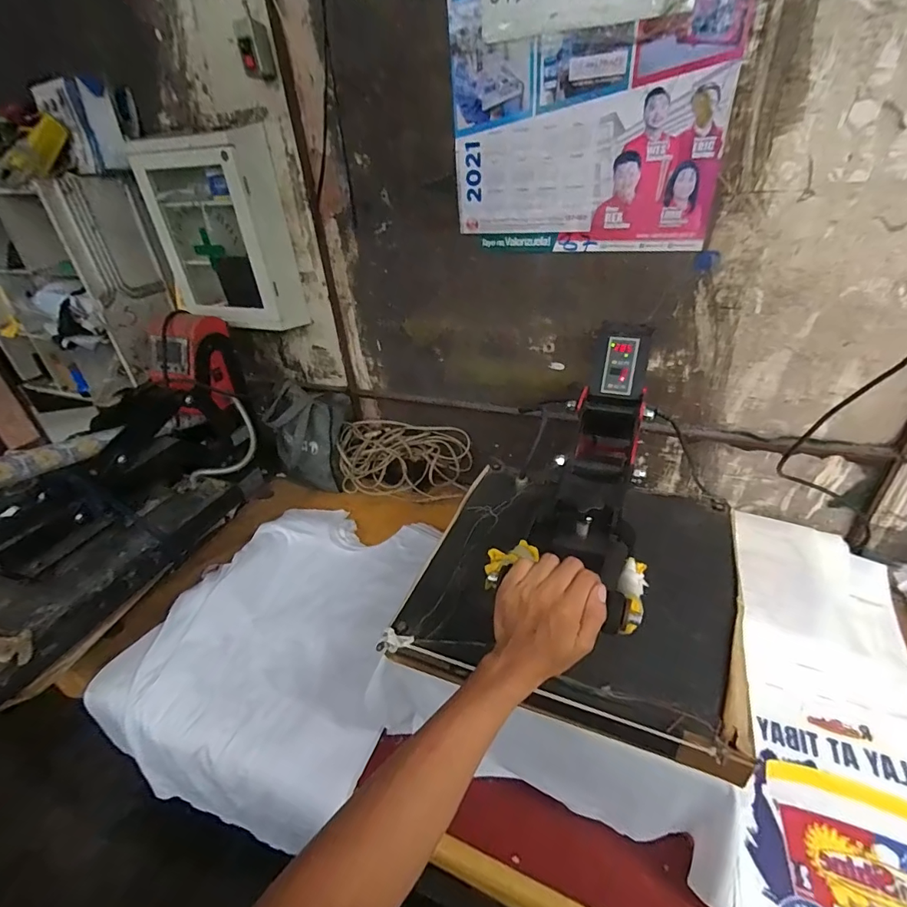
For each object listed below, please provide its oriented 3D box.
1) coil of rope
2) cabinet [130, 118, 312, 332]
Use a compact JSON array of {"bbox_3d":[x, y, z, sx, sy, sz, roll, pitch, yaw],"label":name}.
[{"bbox_3d":[-0.132,0.024,1.224,0.343,0.137,0.179,9,37,19],"label":"coil of rope"},{"bbox_3d":[-0.562,-0.509,1.082,0.345,0.394,0.120,7,35,17],"label":"cabinet"}]

